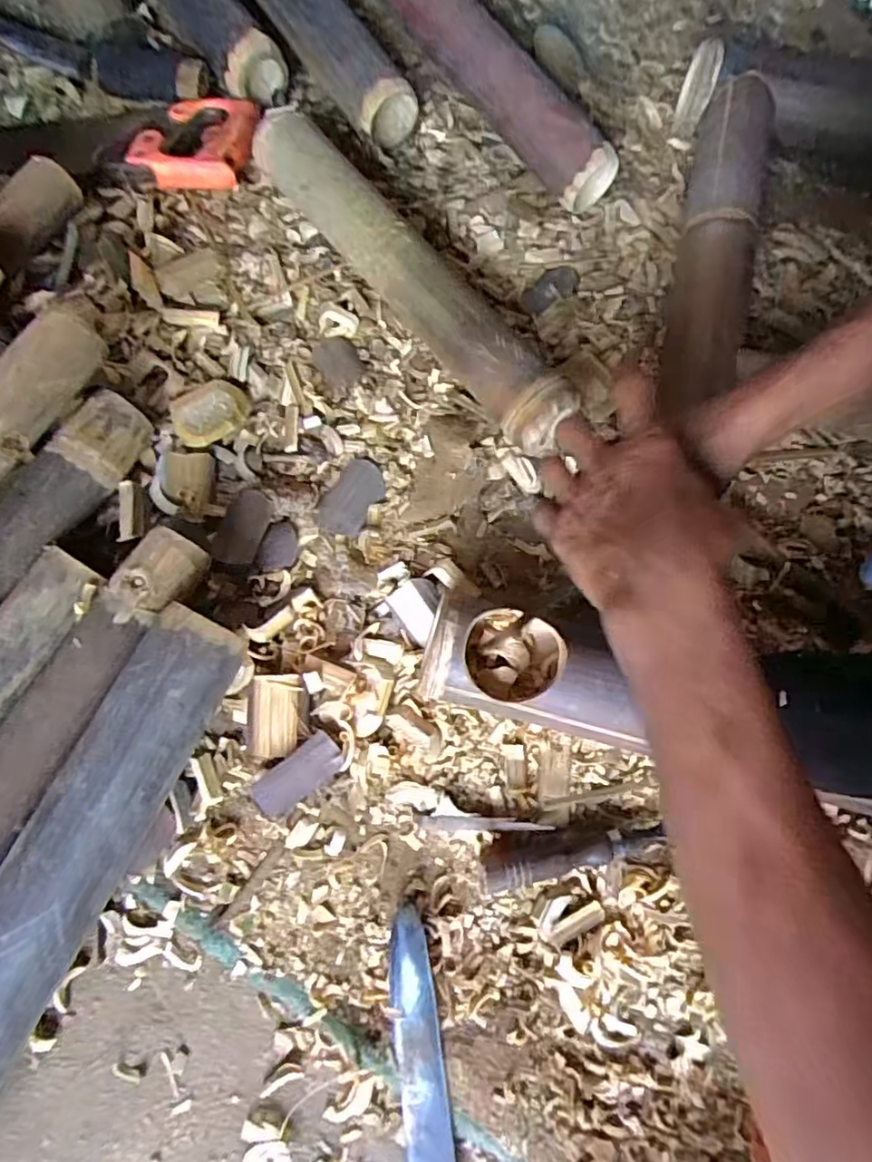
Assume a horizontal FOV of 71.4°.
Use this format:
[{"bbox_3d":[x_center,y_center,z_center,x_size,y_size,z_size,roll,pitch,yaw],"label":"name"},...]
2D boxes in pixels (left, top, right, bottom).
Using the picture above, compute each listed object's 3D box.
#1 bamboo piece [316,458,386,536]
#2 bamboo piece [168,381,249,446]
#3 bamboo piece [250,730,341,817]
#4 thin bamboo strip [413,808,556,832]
[{"bbox_3d":[-0.074,-0.074,0.534,0.043,0.007,0.074,31,75,7],"label":"bamboo piece"},{"bbox_3d":[-0.202,-0.151,0.541,0.067,0.018,0.057,-30,77,-10],"label":"bamboo piece"},{"bbox_3d":[-0.106,0.150,0.466,0.072,0.016,0.031,-37,78,-12],"label":"bamboo piece"},{"bbox_3d":[0.035,0.184,0.461,0.103,0.011,0.012,5,73,-1],"label":"thin bamboo strip"}]

